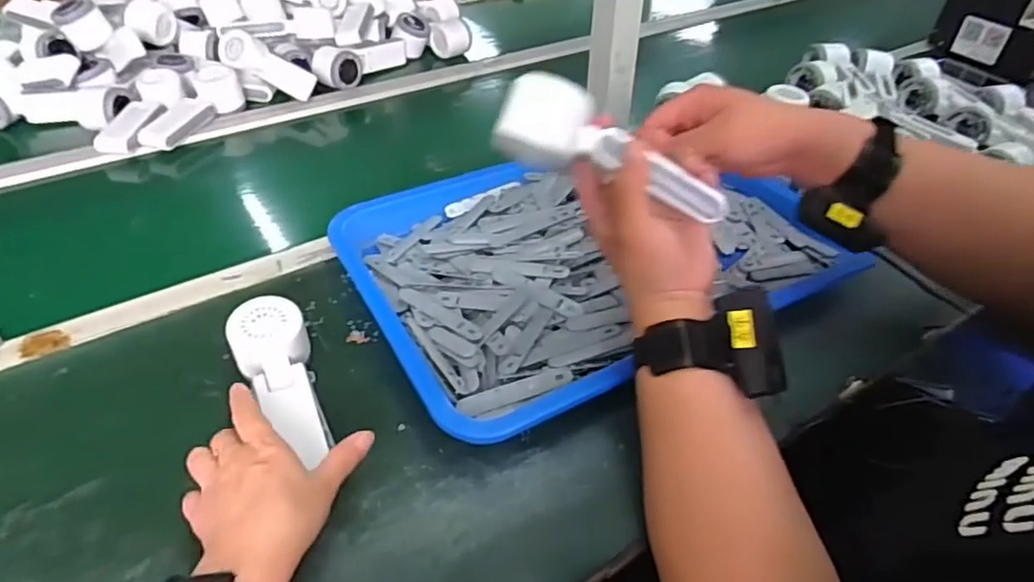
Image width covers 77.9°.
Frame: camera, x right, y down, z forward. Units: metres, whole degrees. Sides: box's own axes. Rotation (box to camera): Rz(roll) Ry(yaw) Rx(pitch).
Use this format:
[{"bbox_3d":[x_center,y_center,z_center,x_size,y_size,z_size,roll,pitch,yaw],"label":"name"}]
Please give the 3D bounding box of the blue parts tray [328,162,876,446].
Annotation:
[{"bbox_3d":[0.059,-0.039,0.648,0.439,0.052,0.364,-17,43,-20],"label":"blue parts tray"}]

